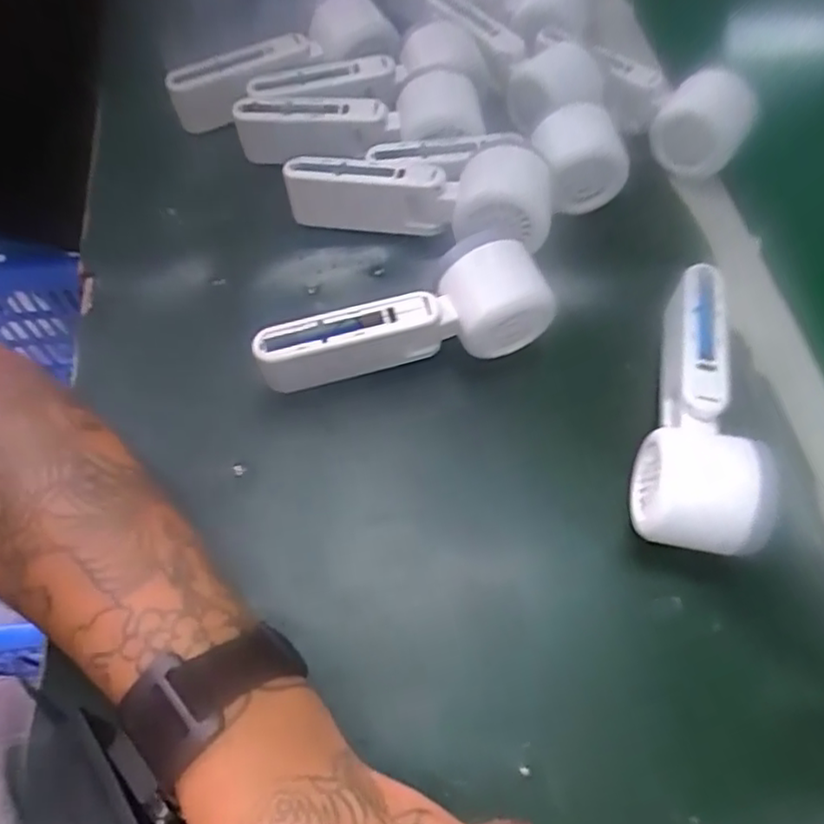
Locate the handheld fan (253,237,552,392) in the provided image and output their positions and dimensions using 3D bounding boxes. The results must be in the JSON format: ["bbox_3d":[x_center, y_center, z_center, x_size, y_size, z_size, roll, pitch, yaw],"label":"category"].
[{"bbox_3d":[-0.005,-0.054,0.366,0.163,0.057,0.045,-8,62,-8],"label":"handheld fan"}]

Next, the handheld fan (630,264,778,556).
[{"bbox_3d":[0.156,-0.006,0.355,0.063,0.043,0.159,10,62,2],"label":"handheld fan"}]

